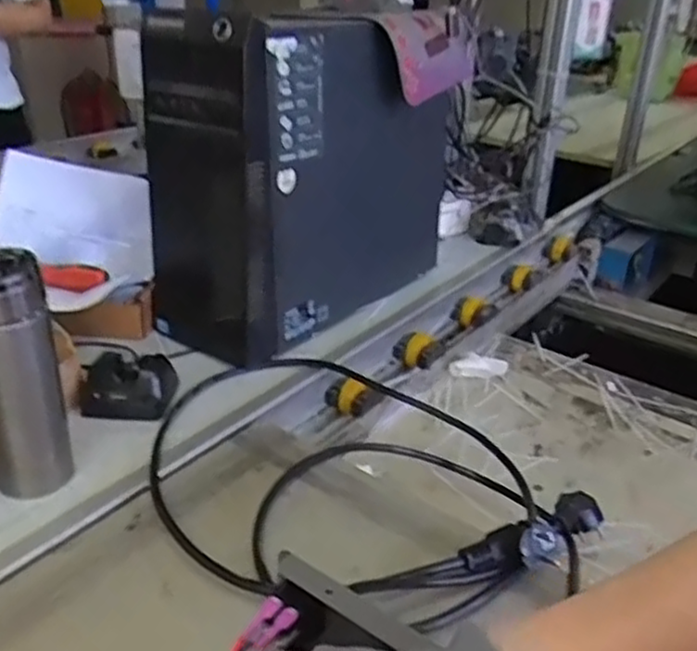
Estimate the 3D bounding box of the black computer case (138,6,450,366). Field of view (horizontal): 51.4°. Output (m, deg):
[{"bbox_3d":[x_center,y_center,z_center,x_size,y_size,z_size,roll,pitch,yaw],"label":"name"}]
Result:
[{"bbox_3d":[-0.041,-0.193,0.929,0.198,0.369,0.394,20,32,30],"label":"black computer case"}]

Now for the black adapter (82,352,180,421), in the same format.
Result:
[{"bbox_3d":[-0.228,0.063,0.758,0.093,0.049,0.068,0,27,-5],"label":"black adapter"}]

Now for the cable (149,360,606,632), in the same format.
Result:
[{"bbox_3d":[0.015,0.138,0.687,0.429,0.086,0.350,13,24,16],"label":"cable"}]

